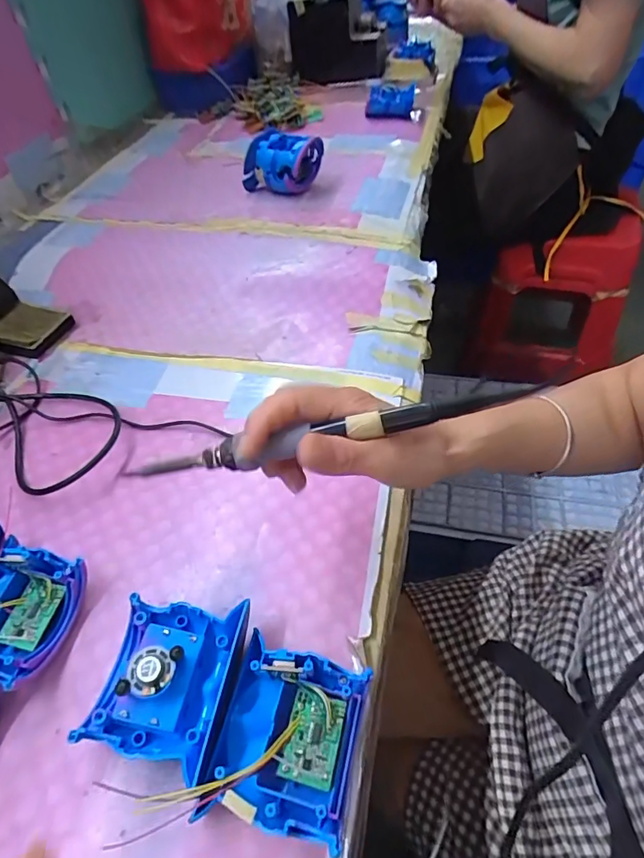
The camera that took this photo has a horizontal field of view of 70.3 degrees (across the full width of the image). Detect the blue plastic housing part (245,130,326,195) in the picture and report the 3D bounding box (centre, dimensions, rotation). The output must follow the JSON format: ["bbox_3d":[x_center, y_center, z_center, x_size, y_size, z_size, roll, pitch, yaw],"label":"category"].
[{"bbox_3d":[-0.053,-0.382,0.653,0.104,0.061,0.068,15,55,17],"label":"blue plastic housing part"}]

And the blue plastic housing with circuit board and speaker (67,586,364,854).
[{"bbox_3d":[-0.054,0.162,0.271,0.149,0.041,0.088,10,53,14],"label":"blue plastic housing with circuit board and speaker"}]

